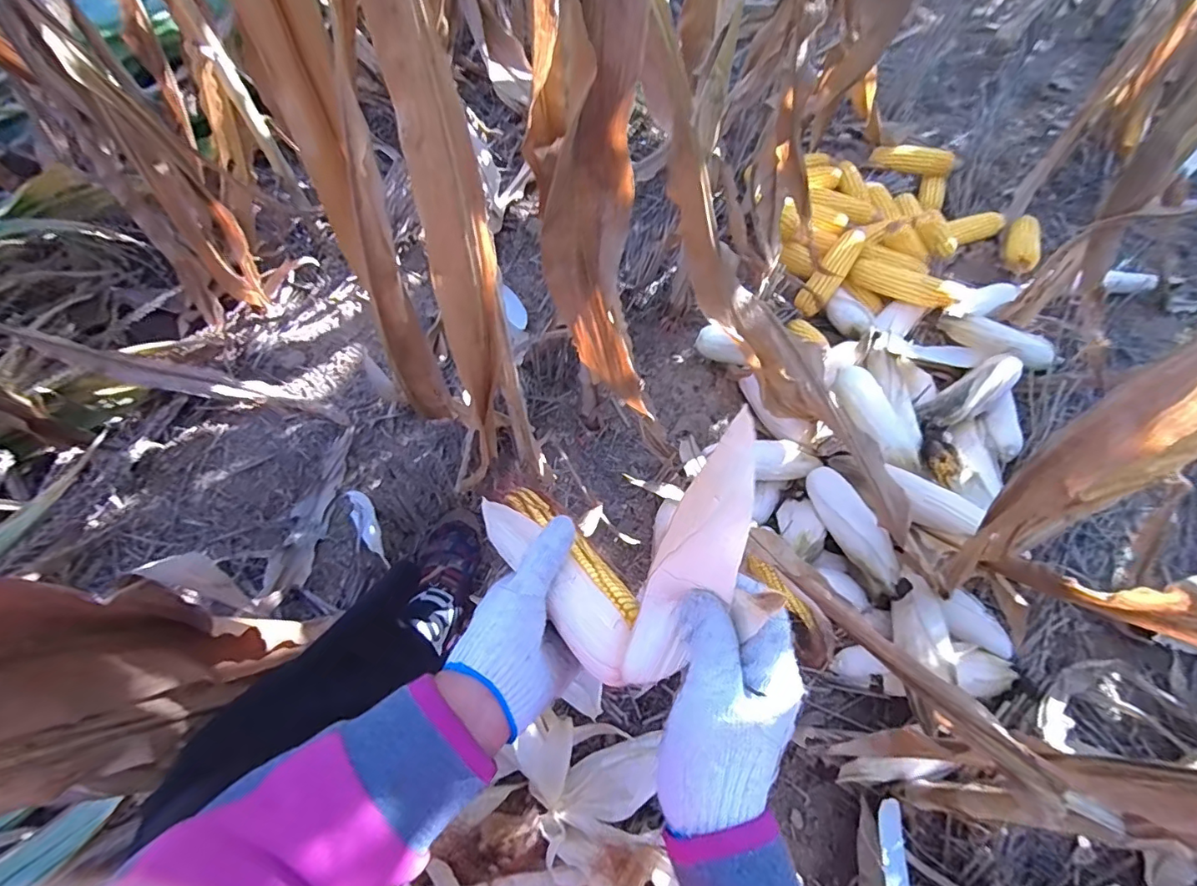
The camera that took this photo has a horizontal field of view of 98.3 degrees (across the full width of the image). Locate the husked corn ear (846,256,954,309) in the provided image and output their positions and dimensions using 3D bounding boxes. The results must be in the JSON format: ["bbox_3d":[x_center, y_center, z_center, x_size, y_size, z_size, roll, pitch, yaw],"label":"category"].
[{"bbox_3d":[0.593,-0.311,1.014,0.048,0.048,0.194,-39,53,-19],"label":"husked corn ear"}]

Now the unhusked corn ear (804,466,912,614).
[{"bbox_3d":[0.378,0.128,0.753,0.054,0.066,0.218,25,34,-35],"label":"unhusked corn ear"}]

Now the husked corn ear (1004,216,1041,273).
[{"bbox_3d":[0.905,-0.422,1.110,0.052,0.053,0.154,17,61,11],"label":"husked corn ear"}]

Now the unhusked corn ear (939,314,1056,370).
[{"bbox_3d":[0.734,-0.188,0.964,0.192,0.054,0.060,33,66,19],"label":"unhusked corn ear"}]

